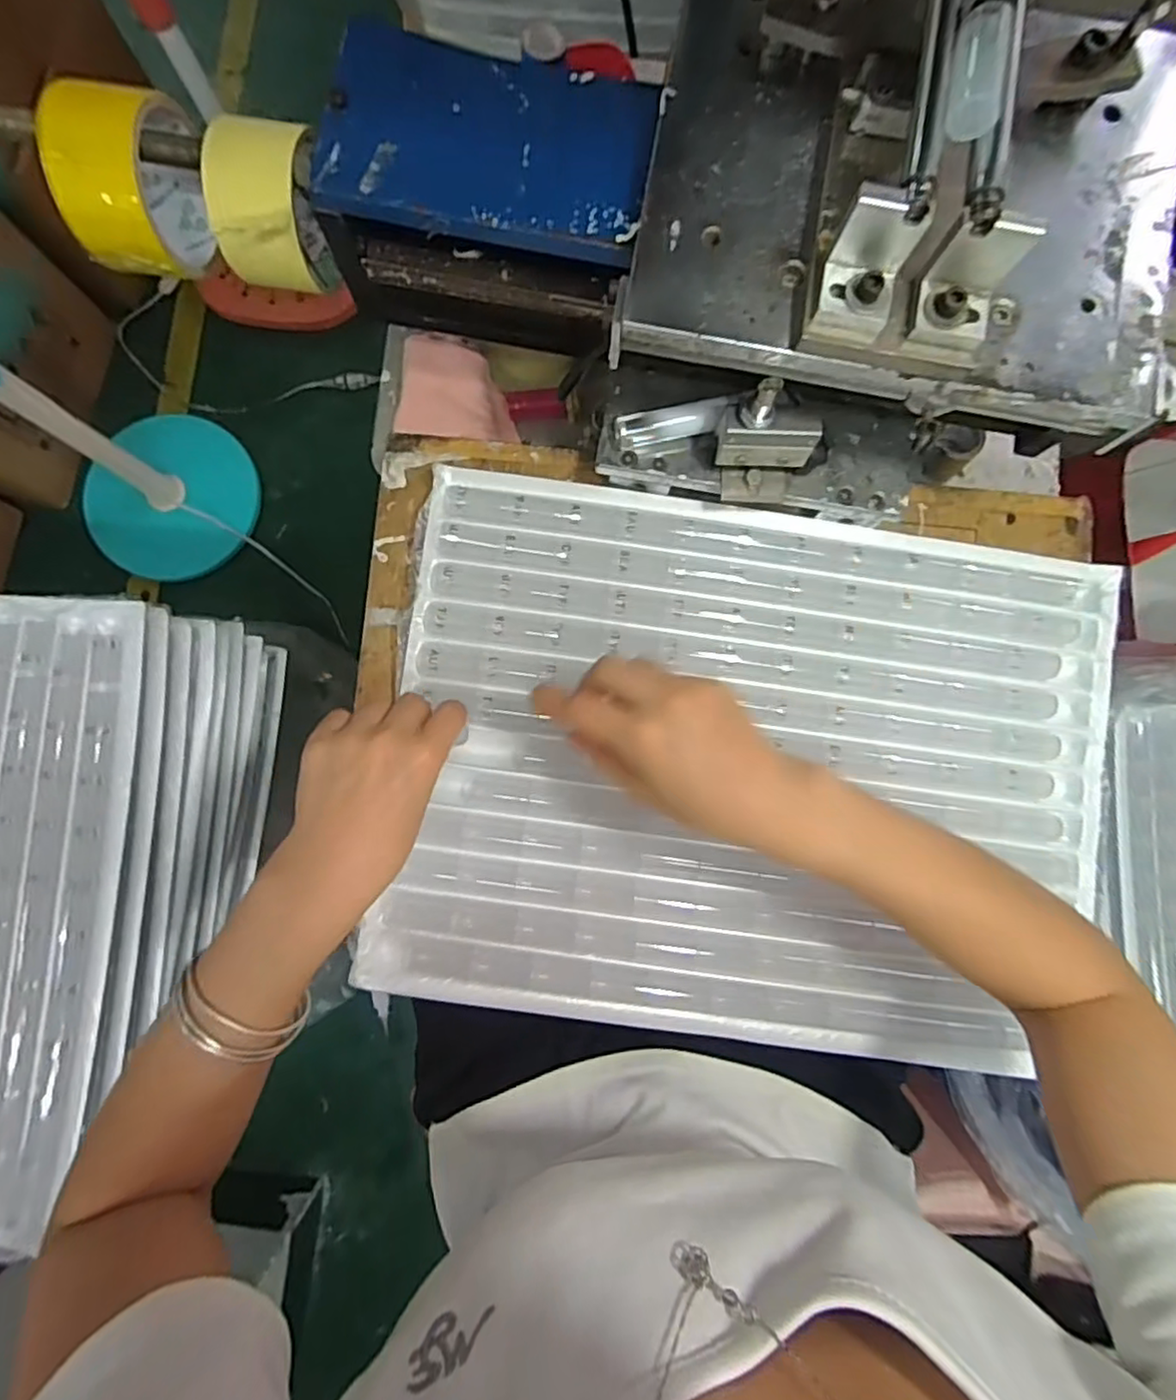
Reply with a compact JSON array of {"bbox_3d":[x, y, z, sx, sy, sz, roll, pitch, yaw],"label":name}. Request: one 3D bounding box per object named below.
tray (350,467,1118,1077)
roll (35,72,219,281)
[{"bbox_3d":[0.104,0.042,0.411,0.454,0.017,0.335,7,87,0],"label":"tray"},{"bbox_3d":[-0.274,-0.311,0.390,0.060,0.090,0.092,4,87,0],"label":"roll"}]

